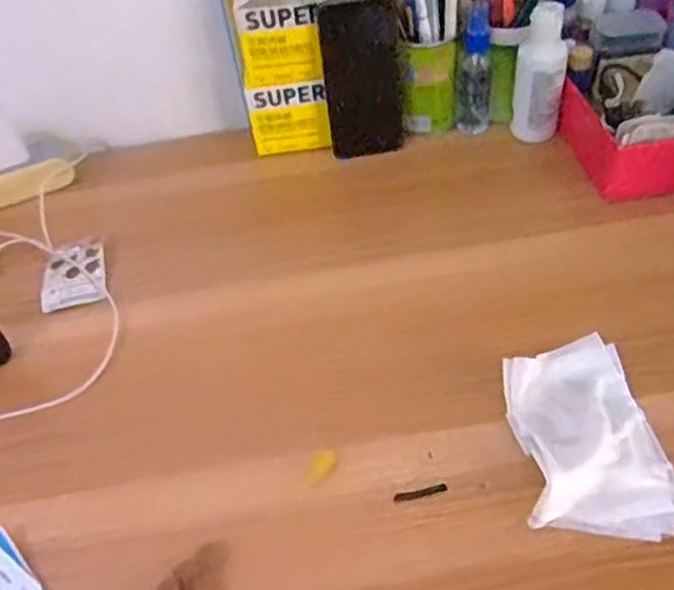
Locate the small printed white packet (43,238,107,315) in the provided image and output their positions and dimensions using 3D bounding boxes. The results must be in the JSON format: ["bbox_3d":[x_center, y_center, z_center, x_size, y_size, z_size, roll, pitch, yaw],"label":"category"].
[{"bbox_3d":[-0.232,-0.018,0.584,0.054,0.012,0.073,-14,47,-7],"label":"small printed white packet"}]

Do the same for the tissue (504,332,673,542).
[{"bbox_3d":[0.161,0.089,0.428,0.091,0.027,0.131,-4,47,3],"label":"tissue"}]

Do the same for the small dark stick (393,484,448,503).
[{"bbox_3d":[0.053,0.126,0.423,0.035,0.004,0.006,-12,47,-5],"label":"small dark stick"}]

